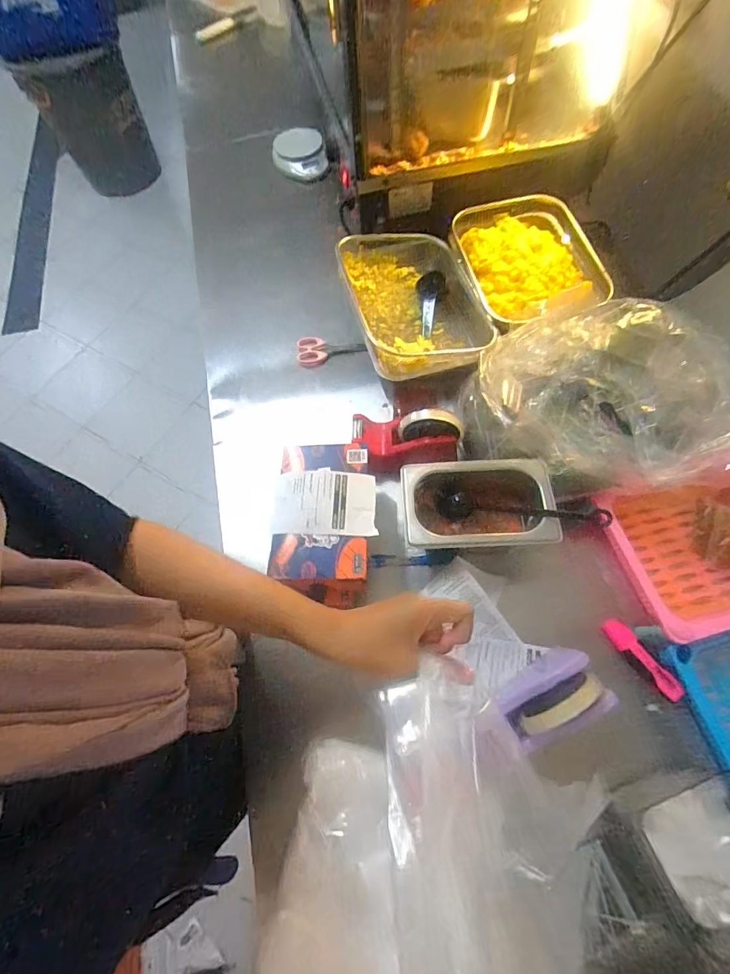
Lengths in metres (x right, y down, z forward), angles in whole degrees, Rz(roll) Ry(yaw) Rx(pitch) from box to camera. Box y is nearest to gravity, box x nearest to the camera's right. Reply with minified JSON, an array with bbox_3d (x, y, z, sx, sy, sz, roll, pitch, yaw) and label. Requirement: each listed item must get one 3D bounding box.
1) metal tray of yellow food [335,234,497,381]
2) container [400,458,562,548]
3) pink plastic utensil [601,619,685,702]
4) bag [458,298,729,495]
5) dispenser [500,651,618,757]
[{"bbox_3d":[0.082,-0.308,0.724,0.201,0.078,0.292,-13,65,-3],"label":"metal tray of yellow food"},{"bbox_3d":[0.134,0.030,0.547,0.175,0.083,0.110,-2,65,2],"label":"container"},{"bbox_3d":[0.327,0.203,0.513,0.021,0.026,0.101,-31,68,-11],"label":"pink plastic utensil"},{"bbox_3d":[0.274,-0.119,0.540,0.274,0.122,0.220,13,67,9],"label":"bag"},{"bbox_3d":[0.194,0.223,0.460,0.120,0.091,0.060,-25,67,-8],"label":"dispenser"}]

